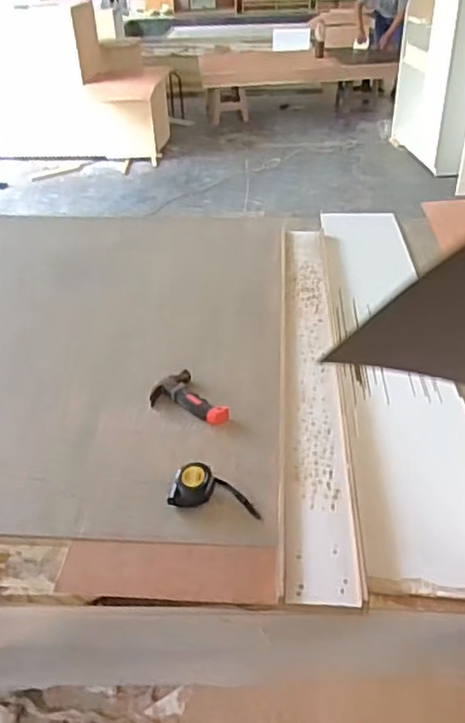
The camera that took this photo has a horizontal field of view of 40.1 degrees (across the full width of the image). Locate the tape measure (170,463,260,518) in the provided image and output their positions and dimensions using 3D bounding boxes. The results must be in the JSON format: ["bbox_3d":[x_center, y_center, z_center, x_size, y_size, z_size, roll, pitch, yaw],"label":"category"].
[{"bbox_3d":[-0.024,0.186,0.962,0.137,0.042,0.072,3,37,7],"label":"tape measure"}]

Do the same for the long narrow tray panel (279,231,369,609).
[{"bbox_3d":[0.155,-0.015,1.235,0.115,0.019,1.094,1,37,4],"label":"long narrow tray panel"}]

